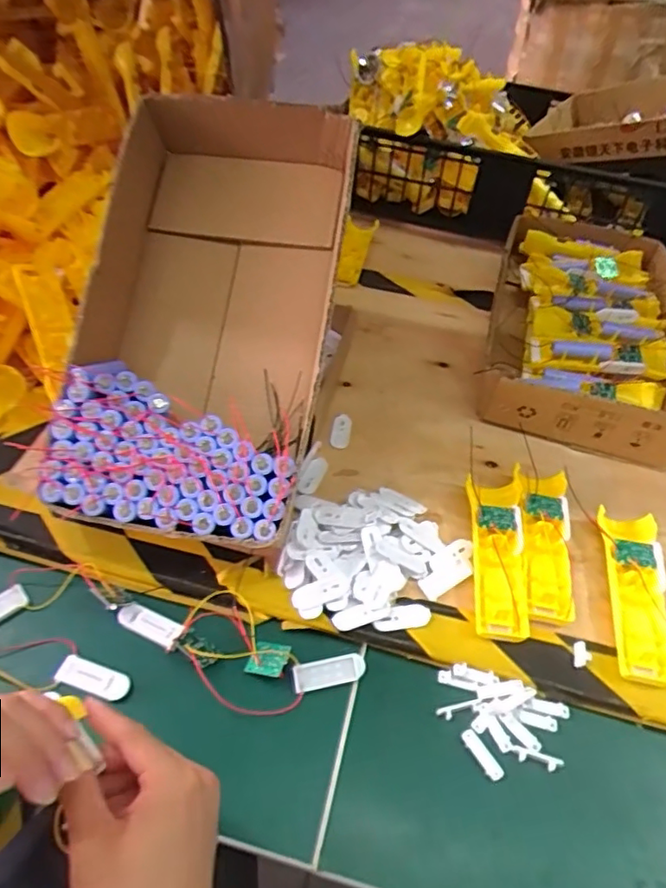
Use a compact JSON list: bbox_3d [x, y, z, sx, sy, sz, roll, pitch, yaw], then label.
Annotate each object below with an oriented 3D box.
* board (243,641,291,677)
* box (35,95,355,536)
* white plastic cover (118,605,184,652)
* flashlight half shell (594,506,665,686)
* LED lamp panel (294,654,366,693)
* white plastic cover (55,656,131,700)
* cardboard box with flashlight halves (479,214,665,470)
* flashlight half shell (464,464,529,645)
[{"bbox_3d":[-0.053,0.173,0.467,0.034,0.007,0.025,7,84,14],"label":"board"},{"bbox_3d":[-0.116,-0.121,0.549,0.219,0.116,0.420,6,70,2],"label":"box"},{"bbox_3d":[-0.154,0.152,0.487,0.058,0.005,0.021,22,50,14],"label":"white plastic cover"},{"bbox_3d":[0.267,0.131,0.514,0.054,0.028,0.159,11,48,5],"label":"flashlight half shell"},{"bbox_3d":[-0.003,0.185,0.467,0.058,0.010,0.020,-7,49,-11],"label":"LED lamp panel"},{"bbox_3d":[-0.188,0.185,0.457,0.056,0.007,0.022,13,48,7],"label":"white plastic cover"},{"bbox_3d":[0.326,-0.167,0.745,0.220,0.073,0.433,16,48,9],"label":"cardboard box with flashlight halves"},{"bbox_3d":[0.150,0.097,0.530,0.049,0.030,0.166,7,48,2],"label":"flashlight half shell"}]

